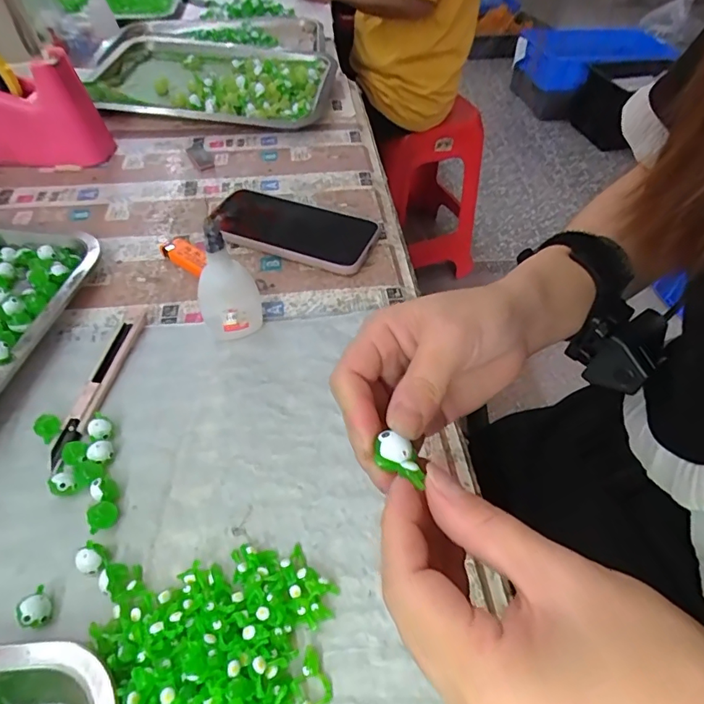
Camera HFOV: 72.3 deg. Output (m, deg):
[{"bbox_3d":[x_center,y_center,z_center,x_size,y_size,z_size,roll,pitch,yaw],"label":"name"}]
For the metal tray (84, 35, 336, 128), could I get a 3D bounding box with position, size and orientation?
[{"bbox_3d":[-0.176,-0.367,0.643,0.290,0.040,0.214,3,49,1],"label":"metal tray"}]

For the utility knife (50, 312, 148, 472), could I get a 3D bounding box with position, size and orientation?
[{"bbox_3d":[-0.183,0.021,0.351,0.017,0.010,0.135,7,50,4],"label":"utility knife"}]

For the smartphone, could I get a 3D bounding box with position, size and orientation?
[{"bbox_3d":[-0.056,-0.123,0.467,0.161,0.018,0.090,16,51,12],"label":"smartphone"}]

